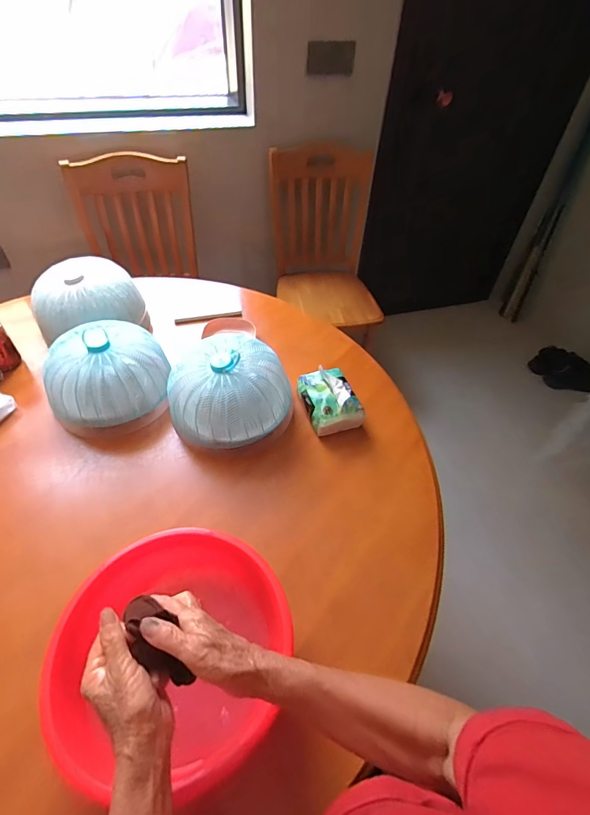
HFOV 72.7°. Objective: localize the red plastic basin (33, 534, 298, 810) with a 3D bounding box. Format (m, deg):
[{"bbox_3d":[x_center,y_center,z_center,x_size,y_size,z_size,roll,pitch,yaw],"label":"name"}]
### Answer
[{"bbox_3d":[-0.146,0.308,0.509,0.274,0.098,0.267,1,48,-1],"label":"red plastic basin"}]

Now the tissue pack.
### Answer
[{"bbox_3d":[0.070,-0.022,0.824,0.102,0.071,0.141,-14,51,-15],"label":"tissue pack"}]

